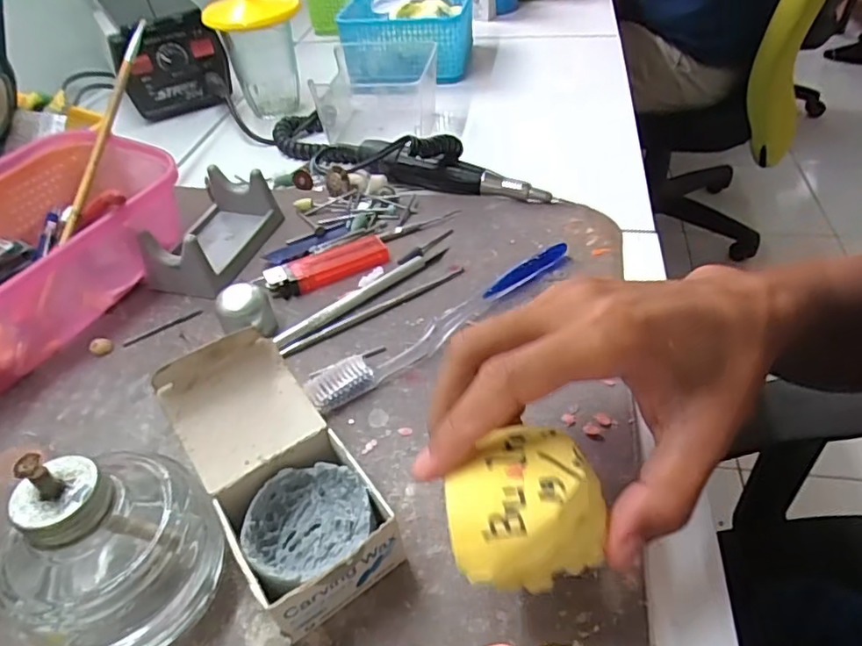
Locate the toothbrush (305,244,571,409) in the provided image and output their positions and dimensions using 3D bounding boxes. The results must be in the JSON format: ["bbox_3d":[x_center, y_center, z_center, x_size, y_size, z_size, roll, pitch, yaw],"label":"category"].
[{"bbox_3d":[0.011,-0.005,0.337,0.185,0.012,0.026,-31,50,-24],"label":"toothbrush"}]

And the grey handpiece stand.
[{"bbox_3d":[-0.150,-0.066,0.399,0.057,0.037,0.098,9,46,14],"label":"grey handpiece stand"}]

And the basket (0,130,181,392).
[{"bbox_3d":[-0.248,-0.044,0.368,0.135,0.066,0.192,26,52,28],"label":"basket"}]

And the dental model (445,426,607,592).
[{"bbox_3d":[0.031,0.060,0.199,0.051,0.022,0.051,-9,44,-4],"label":"dental model"}]

